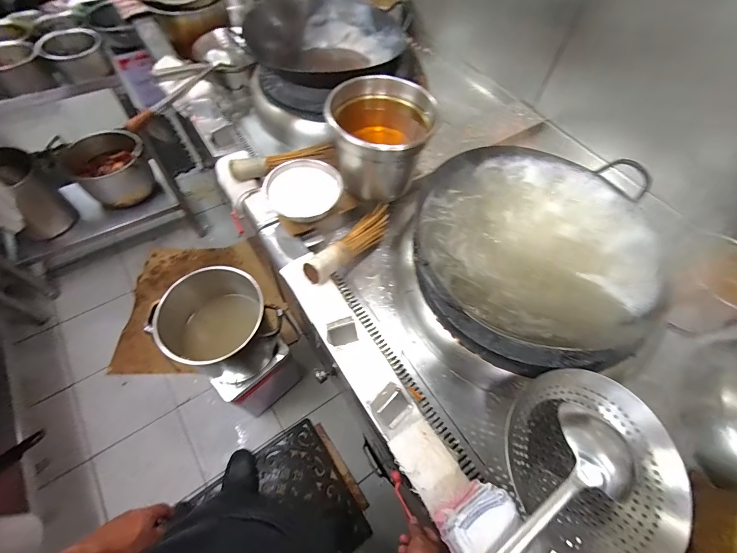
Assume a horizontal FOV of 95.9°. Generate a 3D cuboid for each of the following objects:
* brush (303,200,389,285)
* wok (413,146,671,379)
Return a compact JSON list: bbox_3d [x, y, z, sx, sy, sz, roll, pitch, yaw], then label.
[{"bbox_3d":[-0.039,-0.078,0.737,0.050,0.049,0.255,38,64,18],"label":"brush"},{"bbox_3d":[0.298,-0.052,0.643,0.397,0.129,0.418,17,59,7],"label":"wok"}]

